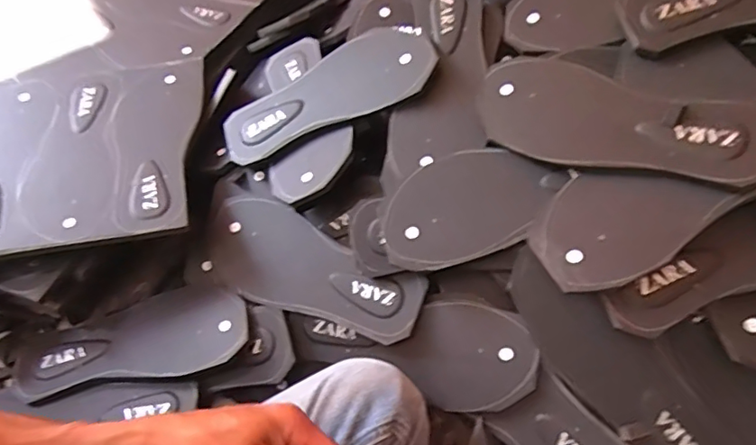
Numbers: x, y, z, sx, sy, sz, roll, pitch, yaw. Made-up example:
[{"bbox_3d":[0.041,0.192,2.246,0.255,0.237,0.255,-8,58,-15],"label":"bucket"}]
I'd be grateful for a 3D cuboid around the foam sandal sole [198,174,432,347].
[{"bbox_3d":[-0.085,0.047,0.583,0.275,0.024,0.102,25,89,21],"label":"foam sandal sole"}]

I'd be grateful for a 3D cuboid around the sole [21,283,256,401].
[{"bbox_3d":[-0.262,0.131,0.578,0.254,0.016,0.106,-17,50,0],"label":"sole"}]

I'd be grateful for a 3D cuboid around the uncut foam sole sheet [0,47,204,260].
[{"bbox_3d":[-0.488,-0.069,0.622,0.554,0.022,0.283,-10,56,-2],"label":"uncut foam sole sheet"}]

